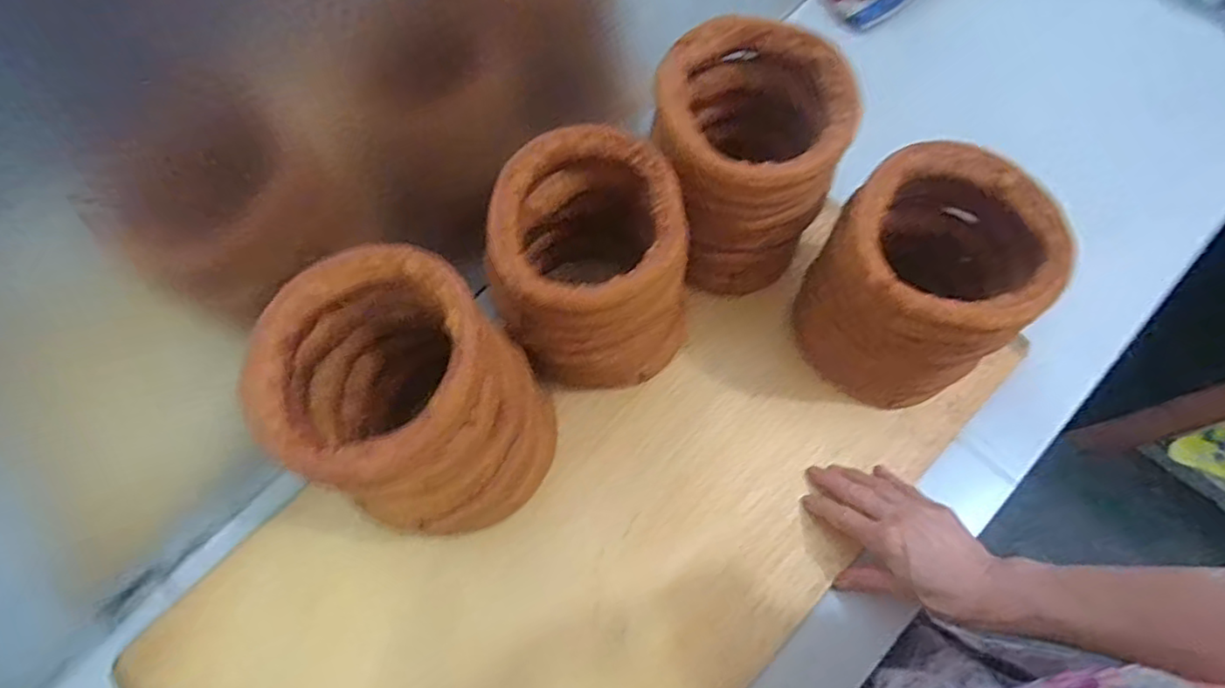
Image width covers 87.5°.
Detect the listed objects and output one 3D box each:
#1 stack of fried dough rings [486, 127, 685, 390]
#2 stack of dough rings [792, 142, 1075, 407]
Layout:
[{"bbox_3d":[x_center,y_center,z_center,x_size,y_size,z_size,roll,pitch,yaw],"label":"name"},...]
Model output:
[{"bbox_3d":[-0.009,-0.064,0.537,0.155,0.171,0.154,1,70,3],"label":"stack of fried dough rings"},{"bbox_3d":[0.250,-0.043,0.532,0.138,0.183,0.142,-36,72,-10],"label":"stack of dough rings"}]

